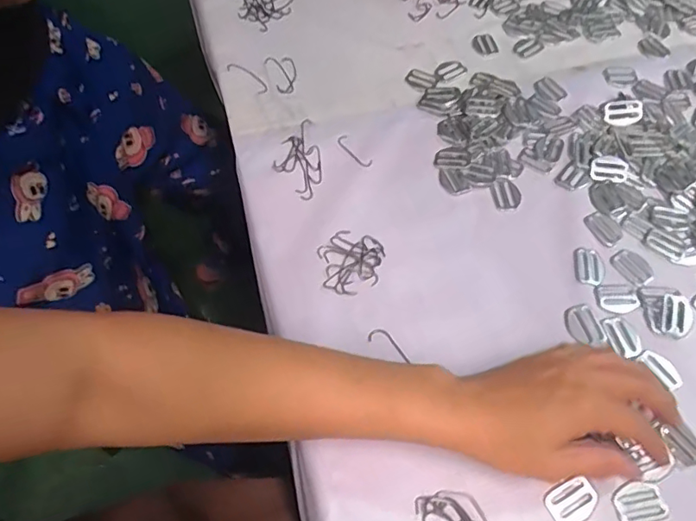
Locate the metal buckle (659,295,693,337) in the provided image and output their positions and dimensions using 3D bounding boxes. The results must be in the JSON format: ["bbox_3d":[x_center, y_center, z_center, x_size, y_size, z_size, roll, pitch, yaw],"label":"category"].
[{"bbox_3d":[0.252,0.042,0.412,0.023,0.005,0.035,21,62,12],"label":"metal buckle"}]

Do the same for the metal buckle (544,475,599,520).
[{"bbox_3d":[0.145,0.156,0.346,0.033,0.004,0.025,-25,63,-13],"label":"metal buckle"}]

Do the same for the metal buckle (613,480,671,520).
[{"bbox_3d":[0.189,0.157,0.345,0.033,0.004,0.023,-15,61,-8],"label":"metal buckle"}]

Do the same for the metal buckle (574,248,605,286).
[{"bbox_3d":[0.196,0.004,0.433,0.024,0.004,0.033,5,60,3],"label":"metal buckle"}]

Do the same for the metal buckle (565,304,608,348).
[{"bbox_3d":[0.180,0.050,0.408,0.026,0.004,0.032,-13,61,-7],"label":"metal buckle"}]

